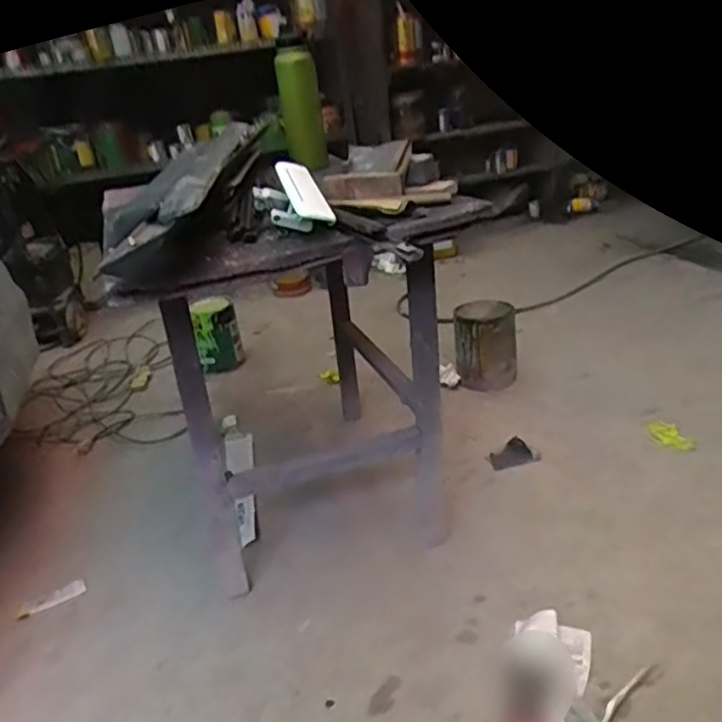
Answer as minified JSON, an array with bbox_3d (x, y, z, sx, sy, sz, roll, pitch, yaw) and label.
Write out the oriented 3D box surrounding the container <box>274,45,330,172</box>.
[{"bbox_3d":[-0.130,-0.549,1.489,0.090,0.247,0.084,-6,23,-1],"label":"container"}]

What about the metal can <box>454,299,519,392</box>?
[{"bbox_3d":[0.341,-0.034,1.863,0.169,0.216,0.158,0,24,12],"label":"metal can"}]

